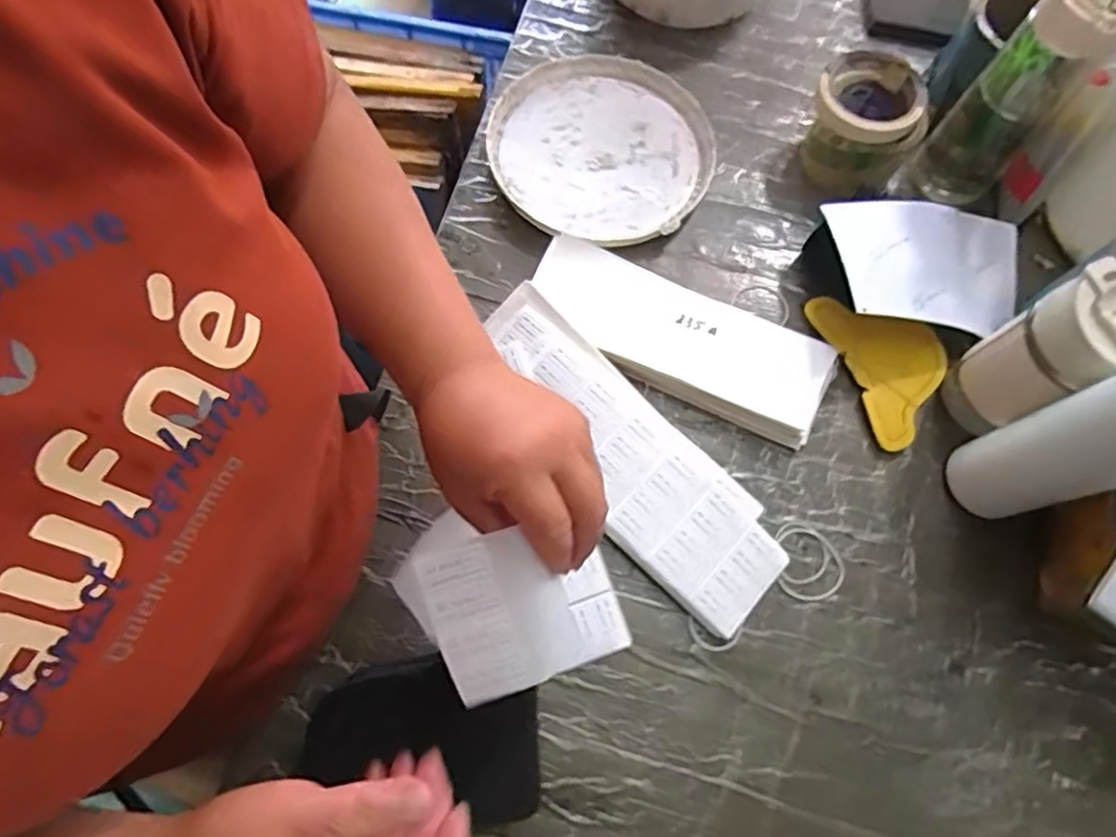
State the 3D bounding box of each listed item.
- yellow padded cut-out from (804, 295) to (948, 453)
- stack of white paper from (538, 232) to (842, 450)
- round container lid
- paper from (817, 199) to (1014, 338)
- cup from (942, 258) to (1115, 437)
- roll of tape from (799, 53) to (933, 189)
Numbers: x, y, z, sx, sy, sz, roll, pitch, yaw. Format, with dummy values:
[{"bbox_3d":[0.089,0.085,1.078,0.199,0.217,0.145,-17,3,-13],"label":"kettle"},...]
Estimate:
[{"bbox_3d":[0.289,-0.052,0.559,0.086,0.020,0.143,-20,73,-9],"label":"yellow padded cut-out"},{"bbox_3d":[0.102,-0.072,0.553,0.258,0.027,0.092,24,72,6],"label":"stack of white paper"},{"bbox_3d":[0.041,-0.263,0.623,0.209,0.018,0.206,1,71,-2],"label":"round container lid"},{"bbox_3d":[0.329,-0.129,0.561,0.194,0.069,0.121,-1,71,-3],"label":"paper"},{"bbox_3d":[0.370,-0.043,0.485,0.069,0.155,0.077,-4,71,-4],"label":"cup"},{"bbox_3d":[0.281,-0.274,0.601,0.091,0.081,0.104,-42,78,-15],"label":"roll of tape"}]

